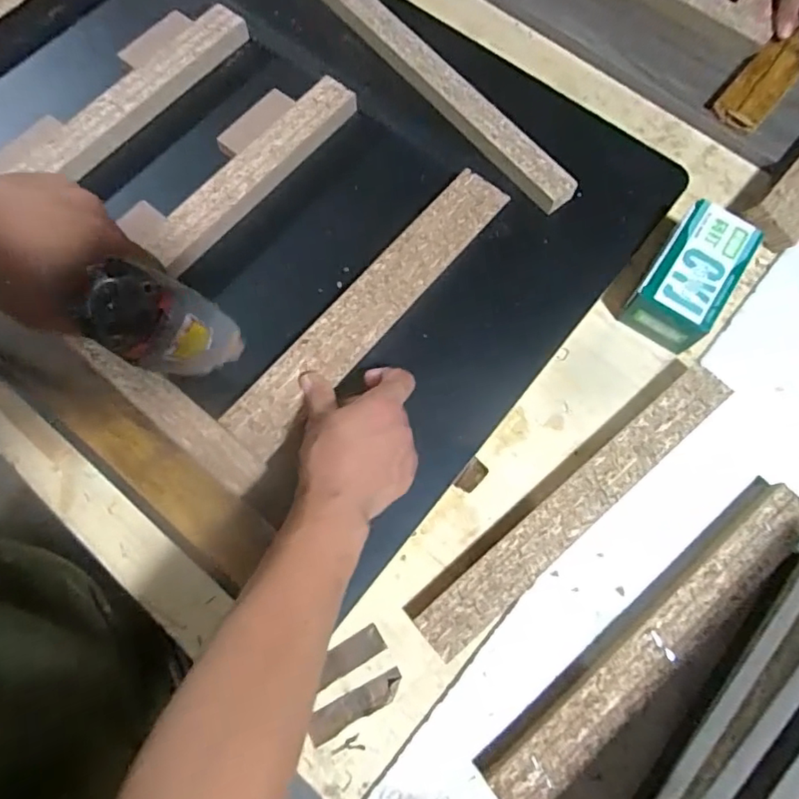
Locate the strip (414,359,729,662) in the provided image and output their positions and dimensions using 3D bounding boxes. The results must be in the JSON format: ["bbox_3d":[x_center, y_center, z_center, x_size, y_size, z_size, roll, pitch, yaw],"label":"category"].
[{"bbox_3d":[0.139,0.080,0.418,0.305,0.022,0.040,-38,76,-10],"label":"strip"}]

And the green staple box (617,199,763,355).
[{"bbox_3d":[0.246,-0.104,0.461,0.068,0.055,0.116,34,76,10],"label":"green staple box"}]

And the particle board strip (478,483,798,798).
[{"bbox_3d":[0.186,0.173,0.387,0.305,0.020,0.036,-38,76,-10],"label":"particle board strip"}]

